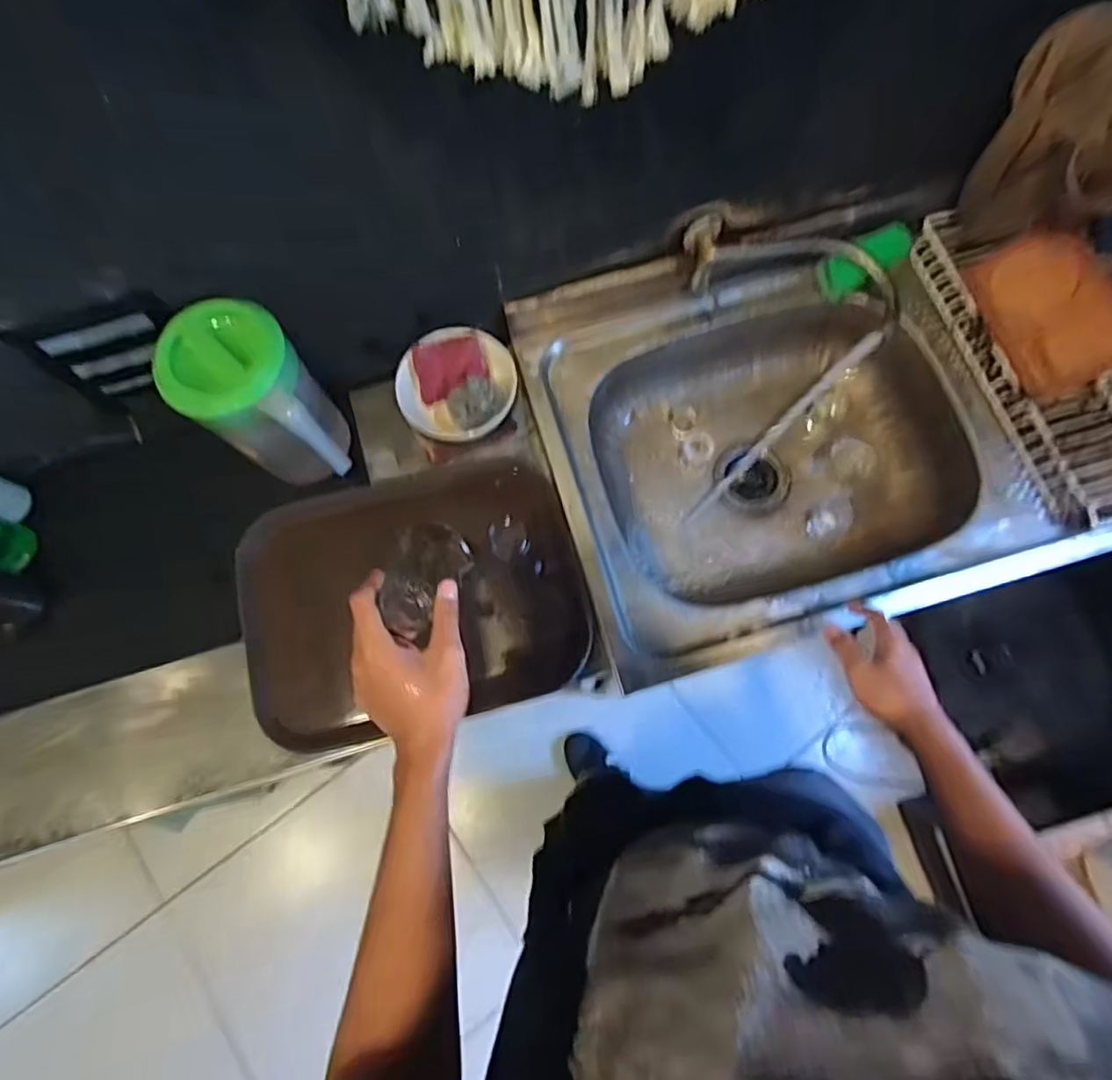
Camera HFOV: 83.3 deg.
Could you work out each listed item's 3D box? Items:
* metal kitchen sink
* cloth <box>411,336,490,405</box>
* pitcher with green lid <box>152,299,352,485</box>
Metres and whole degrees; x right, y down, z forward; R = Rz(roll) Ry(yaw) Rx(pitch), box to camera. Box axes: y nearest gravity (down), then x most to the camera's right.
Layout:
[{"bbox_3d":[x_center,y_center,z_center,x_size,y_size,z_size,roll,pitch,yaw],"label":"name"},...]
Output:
[{"bbox_3d":[0.280,-0.123,0.841,0.562,0.217,0.482,-18,75,-3],"label":"metal kitchen sink"},{"bbox_3d":[-0.136,-0.223,0.815,0.091,0.074,0.007,-13,31,-9],"label":"cloth"},{"bbox_3d":[-0.309,-0.142,0.707,0.157,0.216,0.128,39,80,11],"label":"pitcher with green lid"}]

